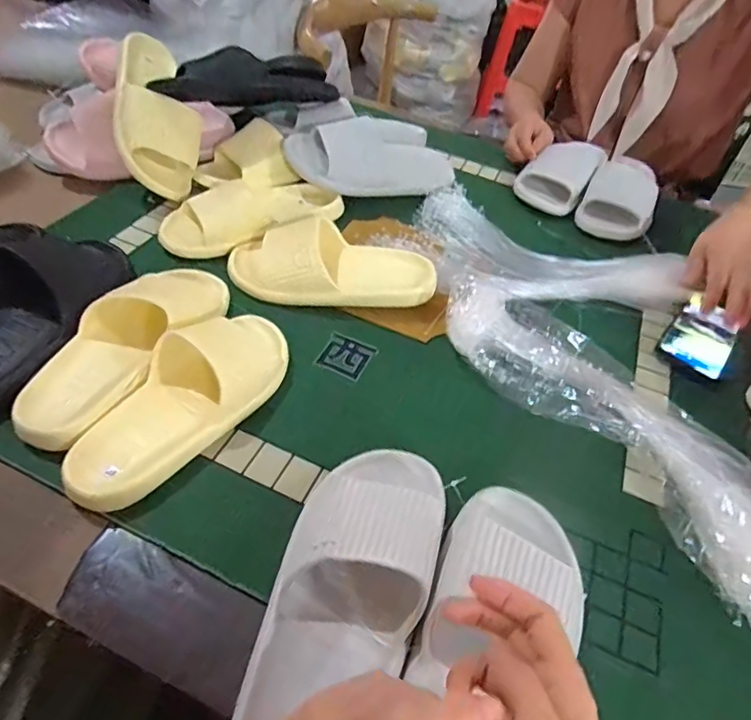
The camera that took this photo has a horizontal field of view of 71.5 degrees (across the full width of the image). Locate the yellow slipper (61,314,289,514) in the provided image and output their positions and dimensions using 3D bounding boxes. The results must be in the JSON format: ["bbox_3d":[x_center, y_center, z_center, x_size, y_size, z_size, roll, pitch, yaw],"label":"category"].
[{"bbox_3d":[-0.173,0.030,0.487,0.099,0.059,0.242,27,51,17],"label":"yellow slipper"}]

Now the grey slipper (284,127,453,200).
[{"bbox_3d":[0.004,-0.297,0.781,0.257,0.067,0.090,-10,50,-15],"label":"grey slipper"}]

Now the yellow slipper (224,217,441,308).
[{"bbox_3d":[-0.053,-0.114,0.630,0.250,0.066,0.097,3,48,-4],"label":"yellow slipper"}]

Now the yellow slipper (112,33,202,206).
[{"bbox_3d":[-0.310,-0.354,0.736,0.112,0.087,0.245,-12,70,-17],"label":"yellow slipper"}]

